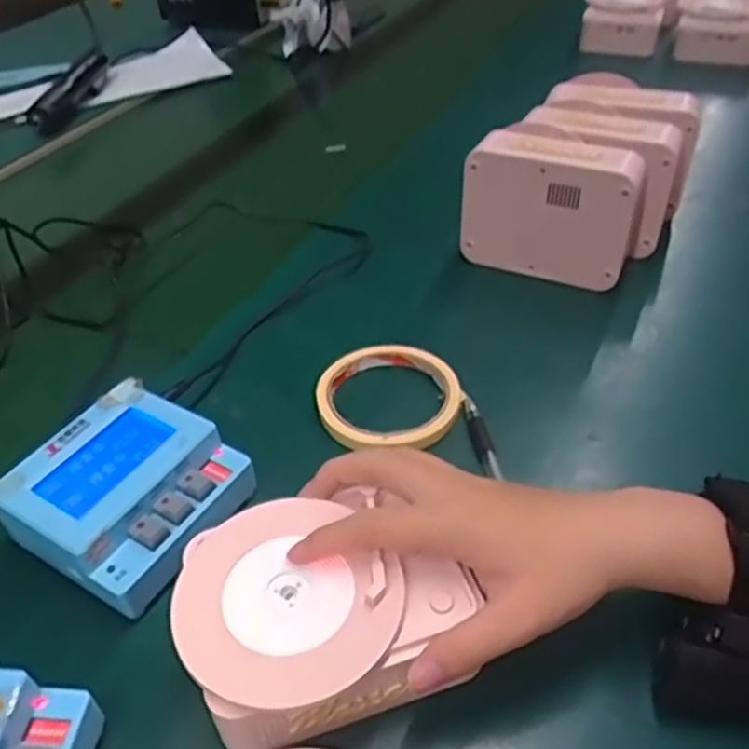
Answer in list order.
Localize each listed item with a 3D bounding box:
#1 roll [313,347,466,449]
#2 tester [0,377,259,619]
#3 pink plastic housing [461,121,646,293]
[{"bbox_3d":[0.010,0.015,0.470,0.093,0.014,0.085,-3,41,2],"label":"roll"},{"bbox_3d":[-0.132,0.069,0.396,0.110,0.051,0.107,24,49,29],"label":"tester"},{"bbox_3d":[0.139,-0.130,0.558,0.124,0.099,0.056,18,46,24],"label":"pink plastic housing"}]

